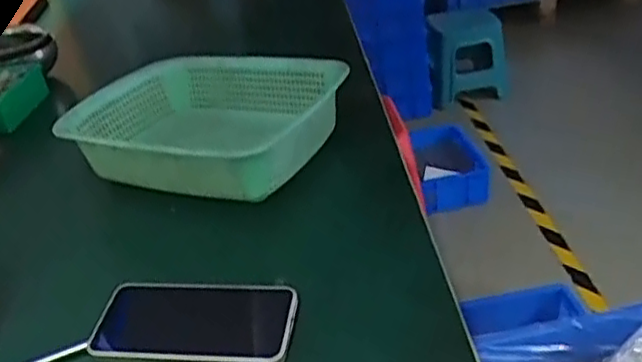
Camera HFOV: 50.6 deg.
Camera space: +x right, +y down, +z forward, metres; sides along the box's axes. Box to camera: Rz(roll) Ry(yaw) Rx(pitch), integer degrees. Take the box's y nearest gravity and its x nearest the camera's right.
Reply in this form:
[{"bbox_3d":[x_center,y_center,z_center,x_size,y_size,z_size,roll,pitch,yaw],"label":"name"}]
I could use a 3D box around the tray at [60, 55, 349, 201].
[{"bbox_3d":[-0.128,-0.062,0.735,0.284,0.101,0.187,8,35,27],"label":"tray"}]

